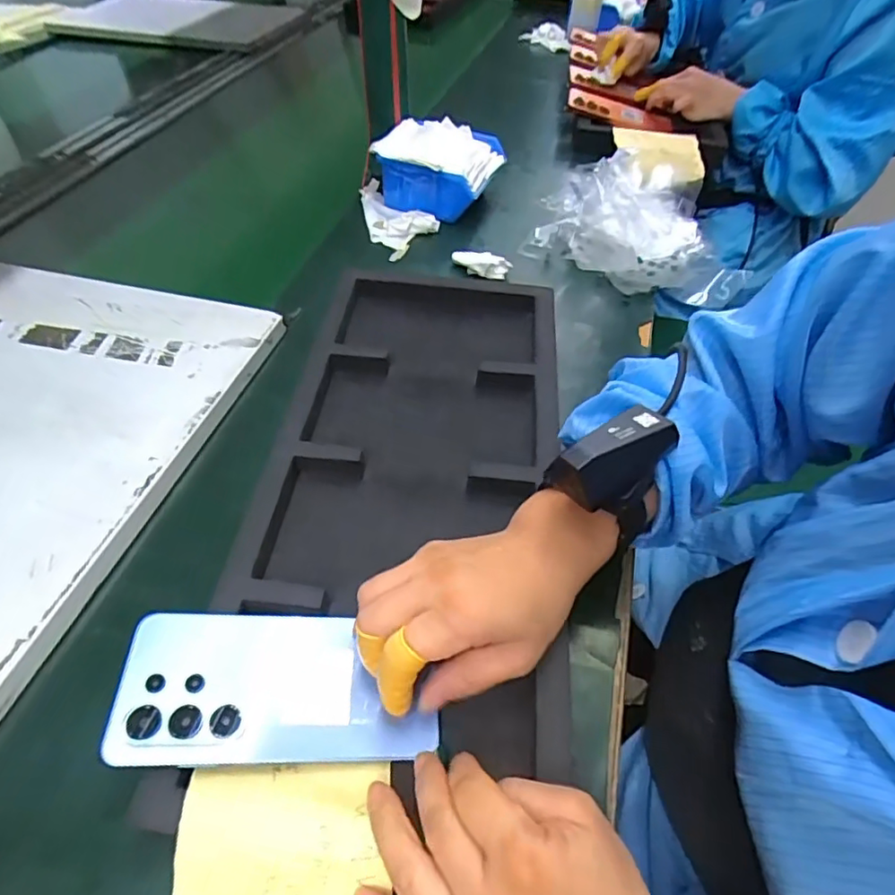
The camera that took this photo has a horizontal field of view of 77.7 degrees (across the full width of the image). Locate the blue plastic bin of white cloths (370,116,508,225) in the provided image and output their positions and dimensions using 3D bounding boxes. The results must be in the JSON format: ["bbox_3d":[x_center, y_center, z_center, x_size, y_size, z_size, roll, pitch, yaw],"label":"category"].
[{"bbox_3d":[-0.008,-0.352,0.708,0.135,0.076,0.124,21,54,14],"label":"blue plastic bin of white cloths"}]

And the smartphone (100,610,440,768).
[{"bbox_3d":[-0.092,0.133,0.311,0.164,0.005,0.078,6,51,-11],"label":"smartphone"}]

